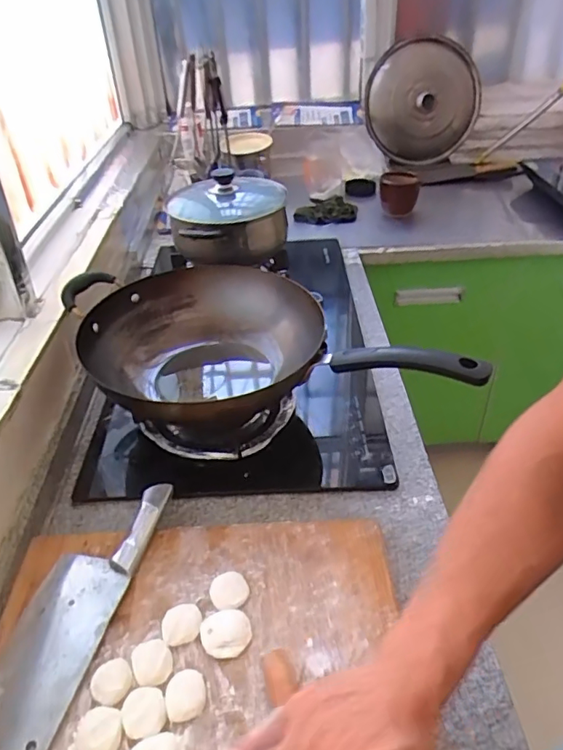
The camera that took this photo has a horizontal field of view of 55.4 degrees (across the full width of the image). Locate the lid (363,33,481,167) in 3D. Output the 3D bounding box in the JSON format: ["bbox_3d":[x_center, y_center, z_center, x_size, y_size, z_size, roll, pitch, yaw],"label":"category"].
[{"bbox_3d":[0.397,-0.756,1.523,0.315,0.330,0.067,1,39,5],"label":"lid"}]

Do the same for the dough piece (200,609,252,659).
[{"bbox_3d":[-0.052,0.244,0.507,0.046,0.012,0.041,-7,39,-7],"label":"dough piece"}]

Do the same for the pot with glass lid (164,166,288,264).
[{"bbox_3d":[-0.103,-0.303,1.018,0.222,0.138,0.248,-4,39,-4],"label":"pot with glass lid"}]

